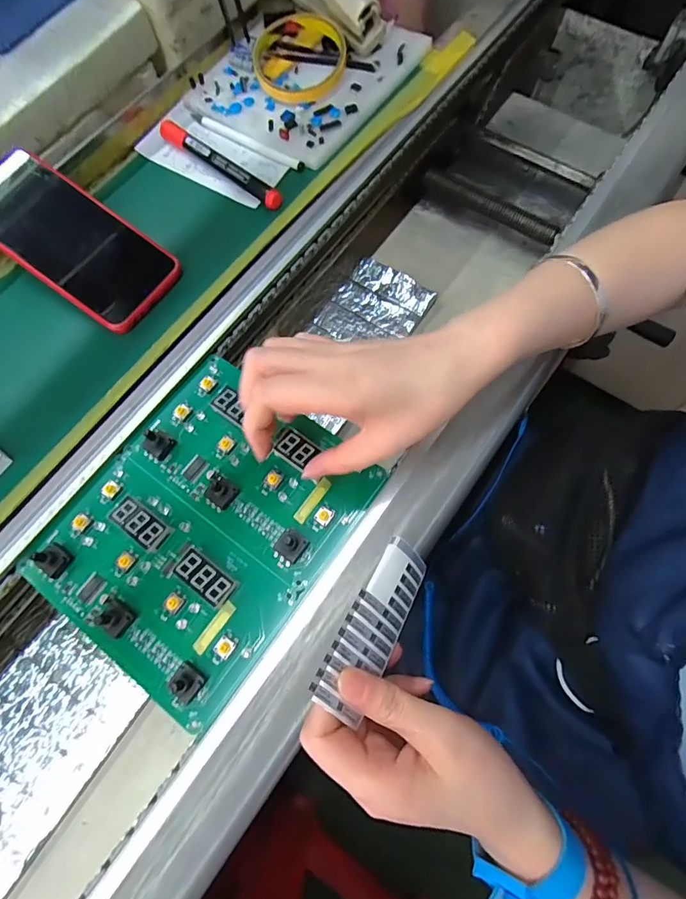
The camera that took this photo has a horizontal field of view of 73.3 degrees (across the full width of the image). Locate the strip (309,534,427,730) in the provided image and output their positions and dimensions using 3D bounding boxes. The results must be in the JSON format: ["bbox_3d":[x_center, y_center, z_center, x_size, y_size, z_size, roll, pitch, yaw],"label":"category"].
[{"bbox_3d":[0.017,0.088,0.234,0.033,0.004,0.088,46,58,-19],"label":"strip"}]

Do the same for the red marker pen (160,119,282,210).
[{"bbox_3d":[-0.107,-0.247,0.399,0.142,0.015,0.014,39,77,13],"label":"red marker pen"}]

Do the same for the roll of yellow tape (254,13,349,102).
[{"bbox_3d":[-0.040,-0.359,0.415,0.083,0.025,0.092,-9,72,-1],"label":"roll of yellow tape"}]

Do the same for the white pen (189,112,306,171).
[{"bbox_3d":[-0.088,-0.277,0.414,0.128,0.008,0.007,34,76,12],"label":"white pen"}]

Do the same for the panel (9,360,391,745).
[{"bbox_3d":[-0.093,0.047,0.308,0.160,0.017,0.193,33,76,12],"label":"panel"}]

